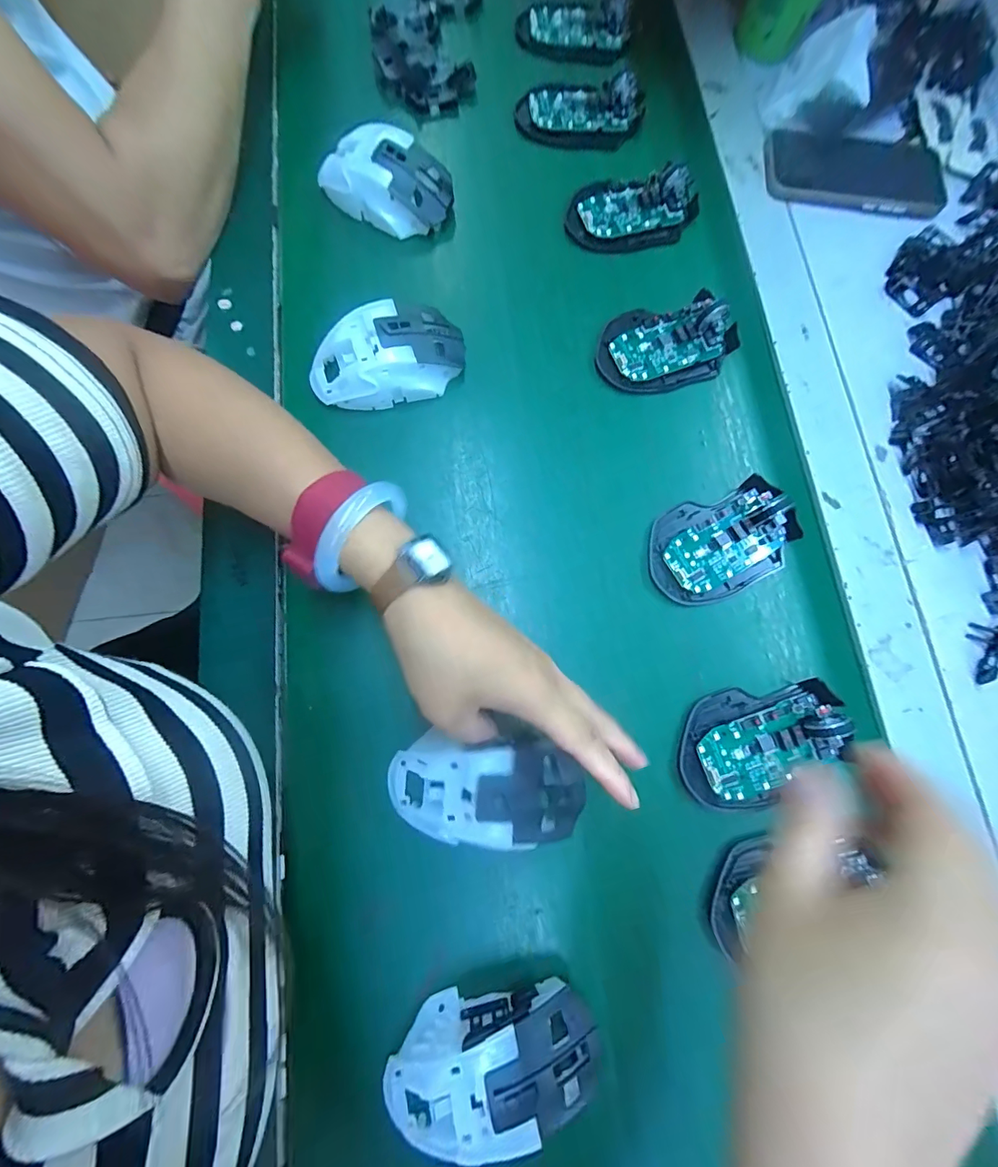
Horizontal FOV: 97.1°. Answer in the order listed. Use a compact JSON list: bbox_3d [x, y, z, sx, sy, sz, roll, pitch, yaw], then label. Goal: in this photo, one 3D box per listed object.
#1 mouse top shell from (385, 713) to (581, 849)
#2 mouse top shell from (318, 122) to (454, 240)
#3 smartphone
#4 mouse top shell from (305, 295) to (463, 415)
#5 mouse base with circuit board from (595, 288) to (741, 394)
[{"bbox_3d":[-0.008,0.118,0.260,0.115,0.030,0.067,4,78,1],"label":"mouse top shell"},{"bbox_3d":[-0.093,-0.337,0.367,0.100,0.043,0.058,32,79,6],"label":"mouse top shell"},{"bbox_3d":[0.330,-0.379,0.406,0.165,0.007,0.086,7,78,1],"label":"smartphone"},{"bbox_3d":[-0.084,-0.167,0.333,0.115,0.047,0.056,-19,78,-4],"label":"mouse top shell"},{"bbox_3d":[0.135,-0.194,0.355,0.111,0.020,0.071,-10,78,-2],"label":"mouse base with circuit board"}]

